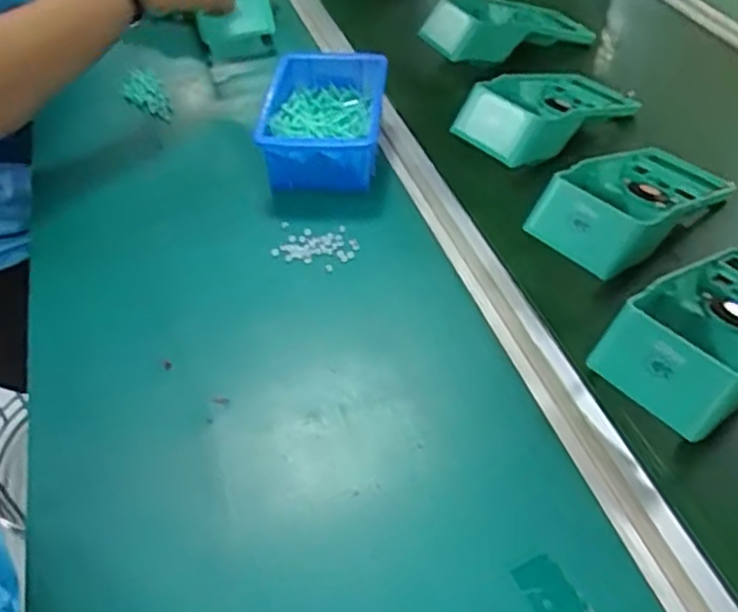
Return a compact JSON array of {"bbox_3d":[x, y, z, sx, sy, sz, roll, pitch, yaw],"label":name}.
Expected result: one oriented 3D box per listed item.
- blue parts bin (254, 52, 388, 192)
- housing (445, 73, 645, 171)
[{"bbox_3d":[-0.041,-0.164,0.602,0.100,0.059,0.162,4,46,3],"label":"blue parts bin"},{"bbox_3d":[0.166,-0.182,0.625,0.186,0.051,0.089,-29,53,-26],"label":"housing"}]

